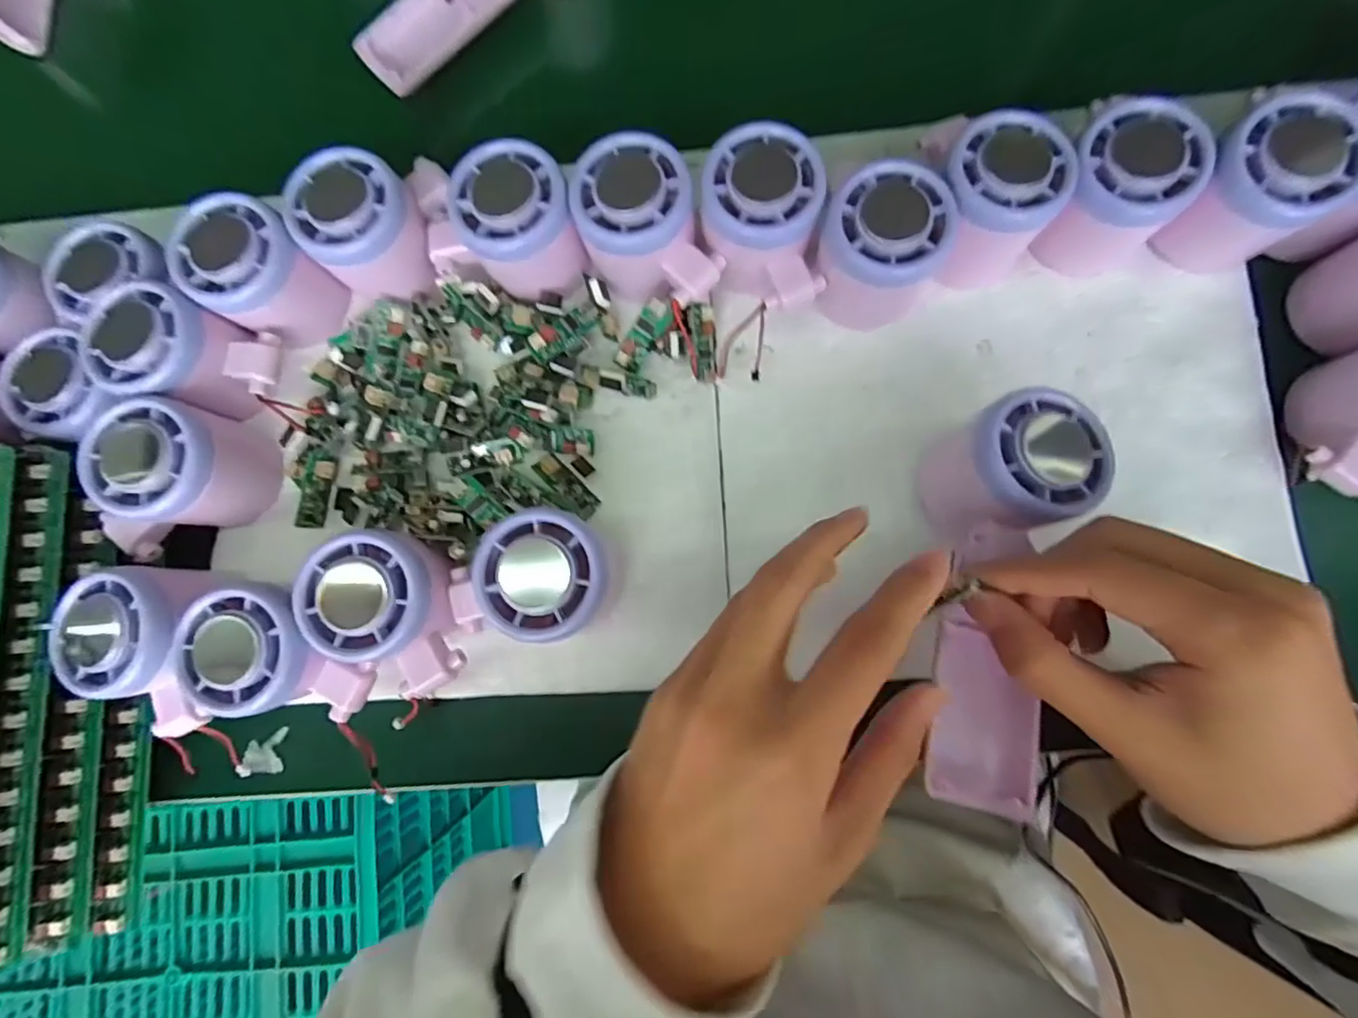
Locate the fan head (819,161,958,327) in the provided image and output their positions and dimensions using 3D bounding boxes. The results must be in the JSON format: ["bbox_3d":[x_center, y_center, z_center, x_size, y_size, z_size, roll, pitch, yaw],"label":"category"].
[{"bbox_3d":[0.095,-0.122,0.274,0.055,0.057,0.054,-1,82,4],"label":"fan head"}]

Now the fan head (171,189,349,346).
[{"bbox_3d":[-0.207,-0.116,0.285,0.053,0.048,0.053,29,85,7],"label":"fan head"}]

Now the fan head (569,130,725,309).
[{"bbox_3d":[-0.017,-0.132,0.278,0.059,0.047,0.072,-20,81,1],"label":"fan head"}]

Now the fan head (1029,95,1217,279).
[{"bbox_3d":[0.205,-0.149,0.275,0.054,0.054,0.056,-1,82,4],"label":"fan head"}]

